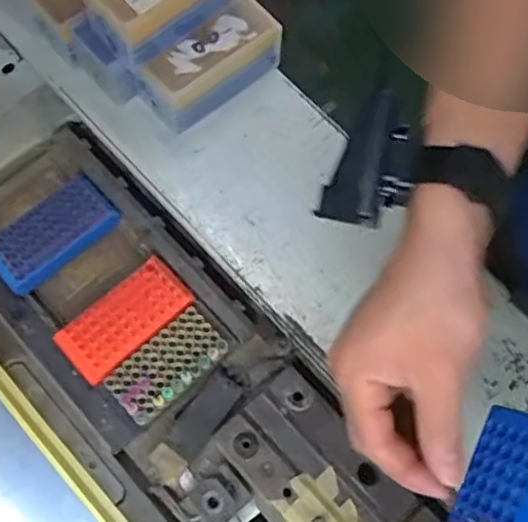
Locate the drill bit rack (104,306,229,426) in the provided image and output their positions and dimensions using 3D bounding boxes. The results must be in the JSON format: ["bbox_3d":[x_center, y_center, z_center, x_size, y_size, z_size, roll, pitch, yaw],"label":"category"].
[{"bbox_3d":[-0.082,0.088,0.593,0.098,0.015,0.050,-40,76,-15],"label":"drill bit rack"}]

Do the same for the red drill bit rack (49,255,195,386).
[{"bbox_3d":[-0.119,0.050,0.599,0.112,0.021,0.053,-40,76,-15],"label":"red drill bit rack"}]

